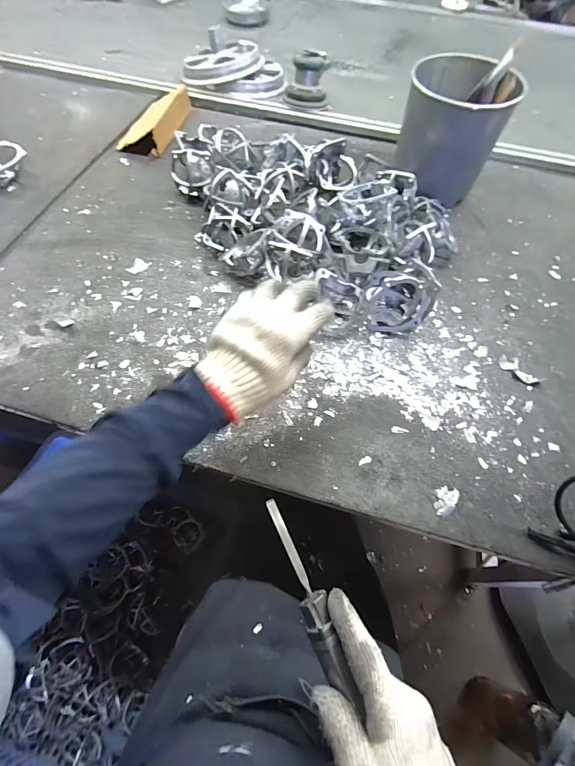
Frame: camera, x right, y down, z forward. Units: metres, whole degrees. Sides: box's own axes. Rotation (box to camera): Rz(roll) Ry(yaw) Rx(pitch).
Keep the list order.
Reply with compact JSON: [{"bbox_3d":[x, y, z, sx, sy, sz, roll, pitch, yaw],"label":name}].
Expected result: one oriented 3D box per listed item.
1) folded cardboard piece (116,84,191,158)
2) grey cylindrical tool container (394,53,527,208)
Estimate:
[{"bbox_3d":[-0.283,-0.586,0.786,0.116,0.042,0.232,13,61,4],"label":"folded cardboard piece"},{"bbox_3d":[0.292,-0.454,0.655,0.167,0.189,0.163,1,61,-2],"label":"grey cylindrical tool container"}]

